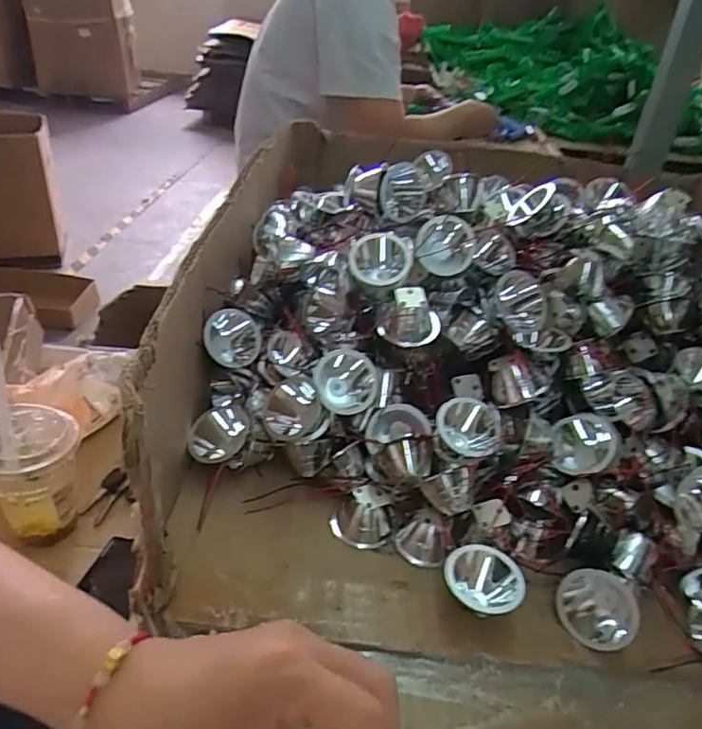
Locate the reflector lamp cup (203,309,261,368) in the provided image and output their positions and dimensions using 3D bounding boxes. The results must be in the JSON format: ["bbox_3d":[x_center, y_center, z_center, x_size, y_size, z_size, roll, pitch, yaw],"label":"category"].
[{"bbox_3d":[-0.091,-0.020,0.458,0.041,0.043,0.029,-10,2,-9],"label":"reflector lamp cup"}]

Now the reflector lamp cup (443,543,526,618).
[{"bbox_3d":[0.076,0.126,0.342,0.043,0.030,0.037,18,36,18],"label":"reflector lamp cup"}]

